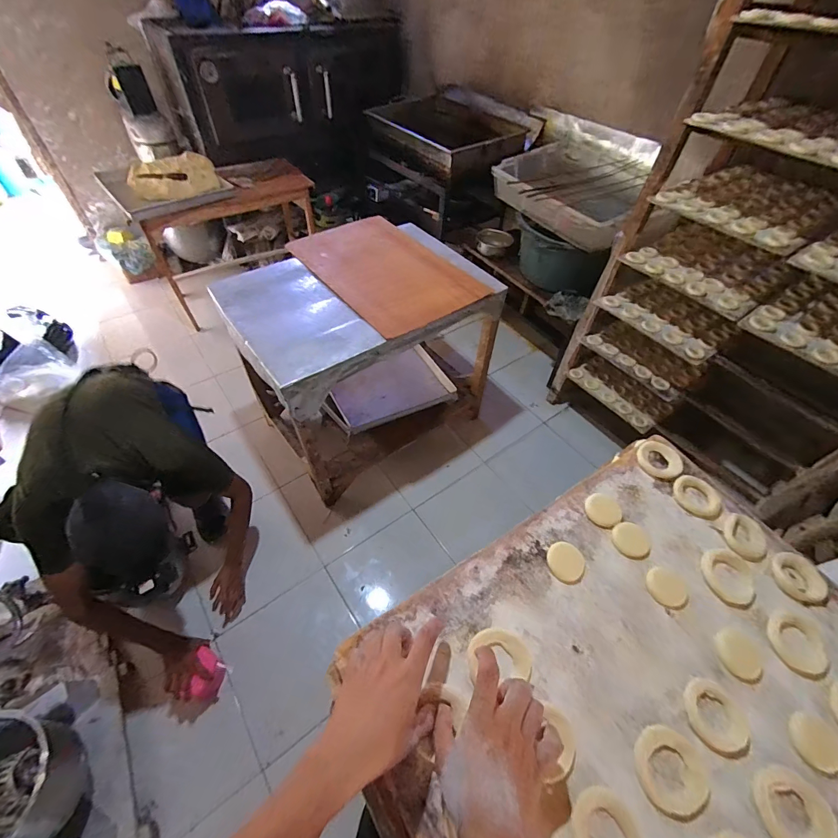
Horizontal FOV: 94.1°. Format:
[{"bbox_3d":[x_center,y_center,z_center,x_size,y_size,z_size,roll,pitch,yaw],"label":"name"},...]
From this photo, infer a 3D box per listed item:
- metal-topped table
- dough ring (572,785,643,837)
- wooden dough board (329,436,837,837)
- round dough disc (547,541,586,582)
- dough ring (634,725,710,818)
[{"bbox_3d":[-0.229,-0.274,1.559,0.839,0.639,0.664,-29,57,-24],"label":"metal-topped table"},{"bbox_3d":[0.178,0.391,0.366,0.062,0.009,0.066,1,51,-2],"label":"dough ring"},{"bbox_3d":[0.269,0.298,0.457,0.616,0.026,0.425,-26,56,-22],"label":"wooden dough board"},{"bbox_3d":[0.200,0.192,0.529,0.047,0.011,0.048,1,51,-2],"label":"round dough disc"},{"bbox_3d":[0.260,0.360,0.402,0.070,0.008,0.067,1,51,-2],"label":"dough ring"}]

